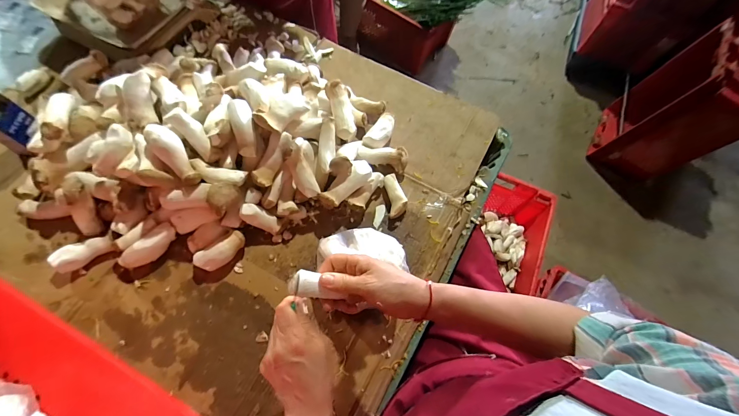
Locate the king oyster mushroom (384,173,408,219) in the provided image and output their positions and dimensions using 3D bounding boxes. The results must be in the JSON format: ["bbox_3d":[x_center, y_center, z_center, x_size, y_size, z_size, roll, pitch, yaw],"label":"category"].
[{"bbox_3d":[0.053,-0.024,0.628,0.036,0.033,0.092,-7,68,-5],"label":"king oyster mushroom"}]

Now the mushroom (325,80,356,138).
[{"bbox_3d":[-0.052,-0.193,0.612,0.045,0.033,0.110,-13,85,-8],"label":"mushroom"}]

